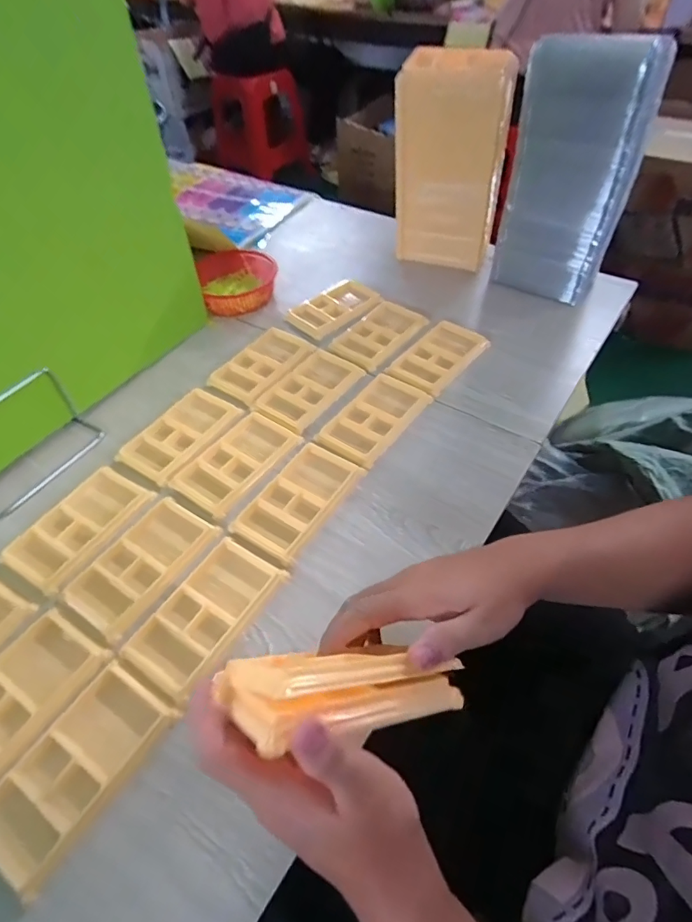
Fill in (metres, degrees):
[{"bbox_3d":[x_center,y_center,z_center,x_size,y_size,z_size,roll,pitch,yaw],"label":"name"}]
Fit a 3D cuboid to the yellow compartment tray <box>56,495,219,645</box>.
[{"bbox_3d":[-0.201,0.101,0.493,0.079,0.013,0.138,28,57,23],"label":"yellow compartment tray"}]

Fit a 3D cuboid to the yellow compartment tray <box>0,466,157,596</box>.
[{"bbox_3d":[-0.279,0.065,0.522,0.083,0.015,0.139,24,55,21],"label":"yellow compartment tray"}]

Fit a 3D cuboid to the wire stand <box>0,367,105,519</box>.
[{"bbox_3d":[-0.366,-0.020,0.559,0.072,0.084,0.160,26,56,22],"label":"wire stand"}]

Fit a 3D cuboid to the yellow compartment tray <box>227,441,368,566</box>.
[{"bbox_3d":[-0.050,0.039,0.535,0.077,0.015,0.141,27,56,23],"label":"yellow compartment tray"}]

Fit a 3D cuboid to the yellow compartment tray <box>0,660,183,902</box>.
[{"bbox_3d":[-0.203,0.231,0.378,0.079,0.012,0.134,25,56,22],"label":"yellow compartment tray"}]

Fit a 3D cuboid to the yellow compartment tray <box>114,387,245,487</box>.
[{"bbox_3d":[-0.195,-0.033,0.593,0.083,0.010,0.136,25,56,22],"label":"yellow compartment tray"}]

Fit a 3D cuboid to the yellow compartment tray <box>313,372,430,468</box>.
[{"bbox_3d":[0.036,-0.055,0.607,0.080,0.008,0.146,28,57,23],"label":"yellow compartment tray"}]

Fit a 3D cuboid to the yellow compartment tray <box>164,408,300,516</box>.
[{"bbox_3d":[-0.125,-0.001,0.575,0.080,0.012,0.138,28,57,24],"label":"yellow compartment tray"}]

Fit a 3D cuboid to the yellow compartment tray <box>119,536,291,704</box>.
[{"bbox_3d":[-0.125,0.134,0.446,0.078,0.010,0.135,28,57,23],"label":"yellow compartment tray"}]

